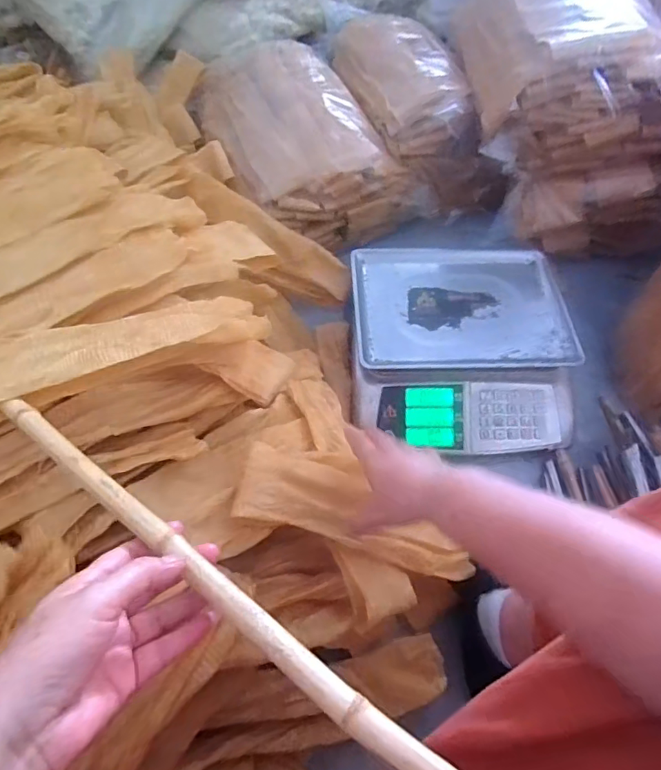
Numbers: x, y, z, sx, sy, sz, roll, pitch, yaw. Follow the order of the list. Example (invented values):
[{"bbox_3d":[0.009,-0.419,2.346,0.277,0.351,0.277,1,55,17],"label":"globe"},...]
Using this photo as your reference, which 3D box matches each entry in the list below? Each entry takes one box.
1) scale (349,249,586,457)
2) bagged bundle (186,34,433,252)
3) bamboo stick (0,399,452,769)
[{"bbox_3d":[0.206,-0.069,0.819,0.340,0.093,0.351,0,58,-3],"label":"scale"},{"bbox_3d":[-0.055,-0.474,0.975,0.319,0.190,0.397,-21,61,-15],"label":"bagged bundle"},{"bbox_3d":[-0.078,0.120,0.319,0.454,0.010,0.020,29,61,25],"label":"bamboo stick"}]

